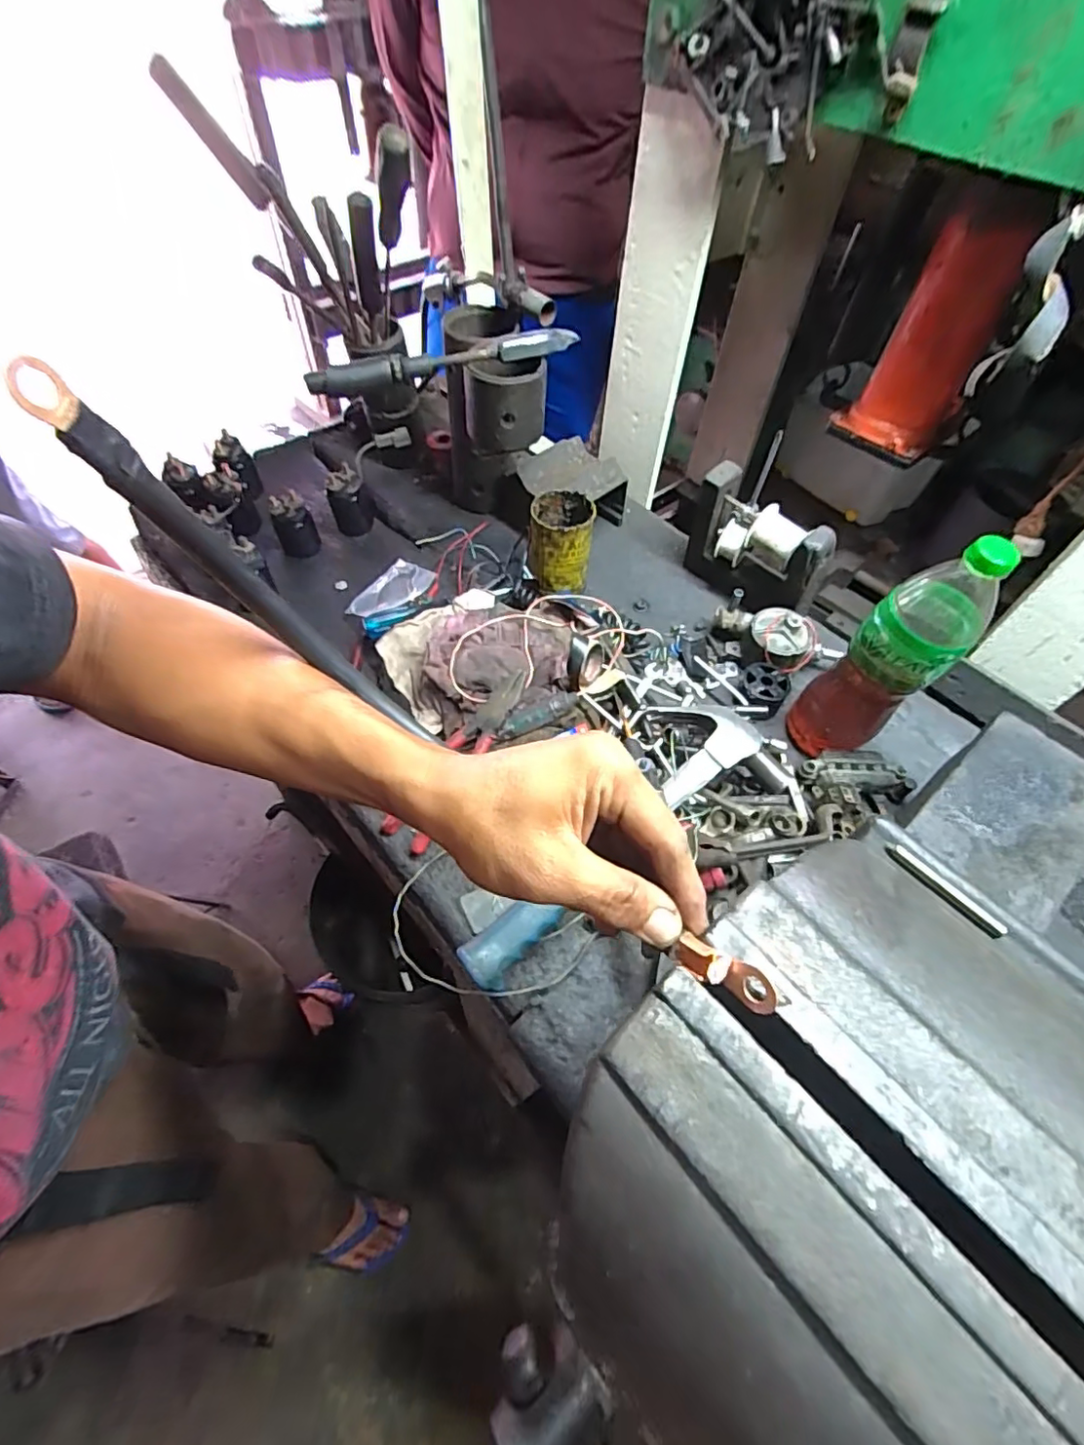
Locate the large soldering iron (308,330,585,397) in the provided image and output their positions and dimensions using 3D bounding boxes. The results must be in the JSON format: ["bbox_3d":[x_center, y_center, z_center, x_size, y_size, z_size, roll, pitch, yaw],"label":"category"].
[{"bbox_3d":[-0.100,-0.376,0.614,0.282,0.032,0.026,-17,58,-13],"label":"large soldering iron"}]

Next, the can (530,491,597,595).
[{"bbox_3d":[0.024,-0.216,0.709,0.070,0.093,0.074,1,56,-1],"label":"can"}]

